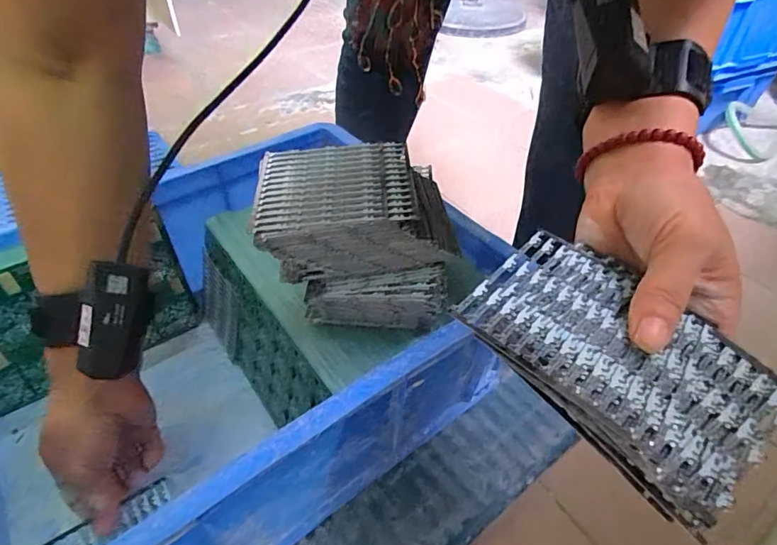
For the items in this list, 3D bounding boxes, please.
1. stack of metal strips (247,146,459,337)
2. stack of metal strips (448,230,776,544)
[{"bbox_3d":[-0.023,-0.021,0.360,0.136,0.118,0.102,-1,44,2],"label":"stack of metal strips"},{"bbox_3d":[0.102,0.033,0.206,0.095,0.020,0.125,-32,51,-27],"label":"stack of metal strips"}]

